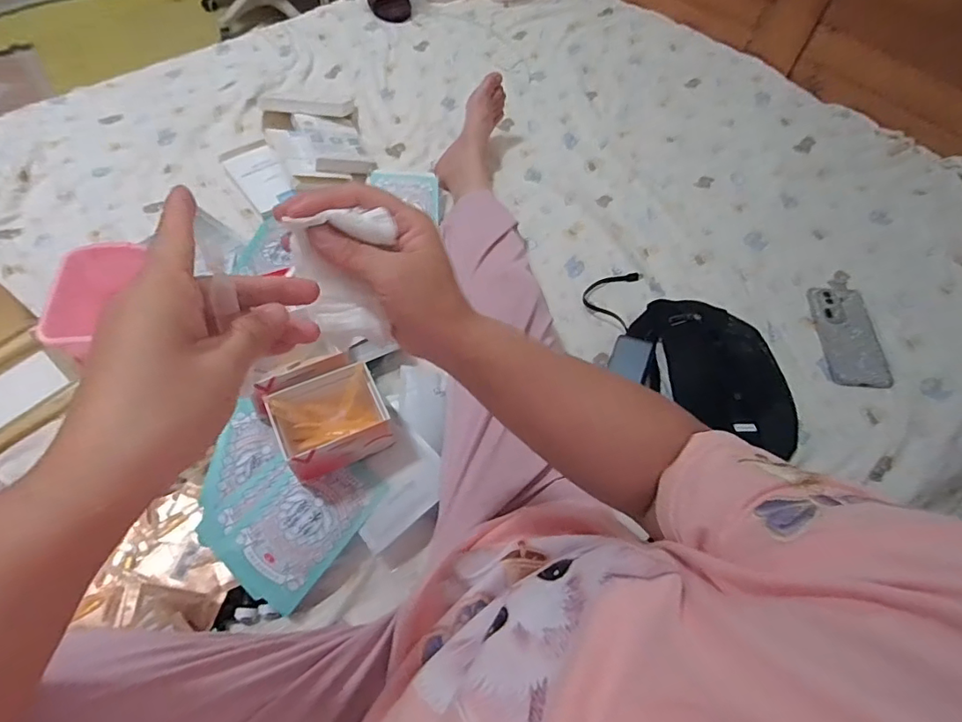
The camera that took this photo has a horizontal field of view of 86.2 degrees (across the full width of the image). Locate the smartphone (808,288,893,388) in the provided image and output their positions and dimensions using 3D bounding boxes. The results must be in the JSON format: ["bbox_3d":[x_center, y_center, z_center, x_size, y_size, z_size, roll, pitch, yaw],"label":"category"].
[{"bbox_3d":[0.552,-0.042,0.769,0.089,0.007,0.180,9,58,1],"label":"smartphone"}]

